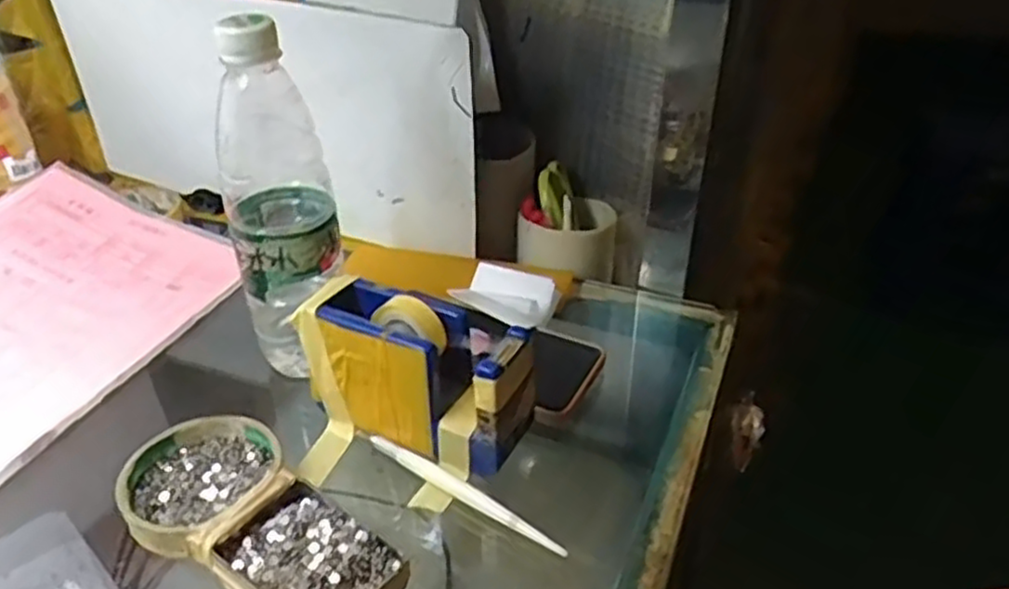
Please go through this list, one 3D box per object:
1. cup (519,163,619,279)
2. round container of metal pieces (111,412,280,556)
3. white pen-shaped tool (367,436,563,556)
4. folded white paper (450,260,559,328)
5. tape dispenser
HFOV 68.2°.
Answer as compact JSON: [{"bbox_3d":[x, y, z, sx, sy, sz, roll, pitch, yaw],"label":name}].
[{"bbox_3d":[0.055,-0.068,0.637,0.078,0.081,0.082,-1,34,1],"label":"cup"},{"bbox_3d":[-0.165,0.102,0.409,0.081,0.021,0.082,-1,34,1],"label":"round container of metal pieces"},{"bbox_3d":[-0.022,0.107,0.411,0.133,0.013,0.013,22,40,30],"label":"white pen-shaped tool"},{"bbox_3d":[0.003,-0.001,0.543,0.067,0.016,0.056,22,44,23],"label":"folded white paper"},{"bbox_3d":[-0.050,0.046,0.433,0.135,0.082,0.048,16,38,24],"label":"tape dispenser"}]

